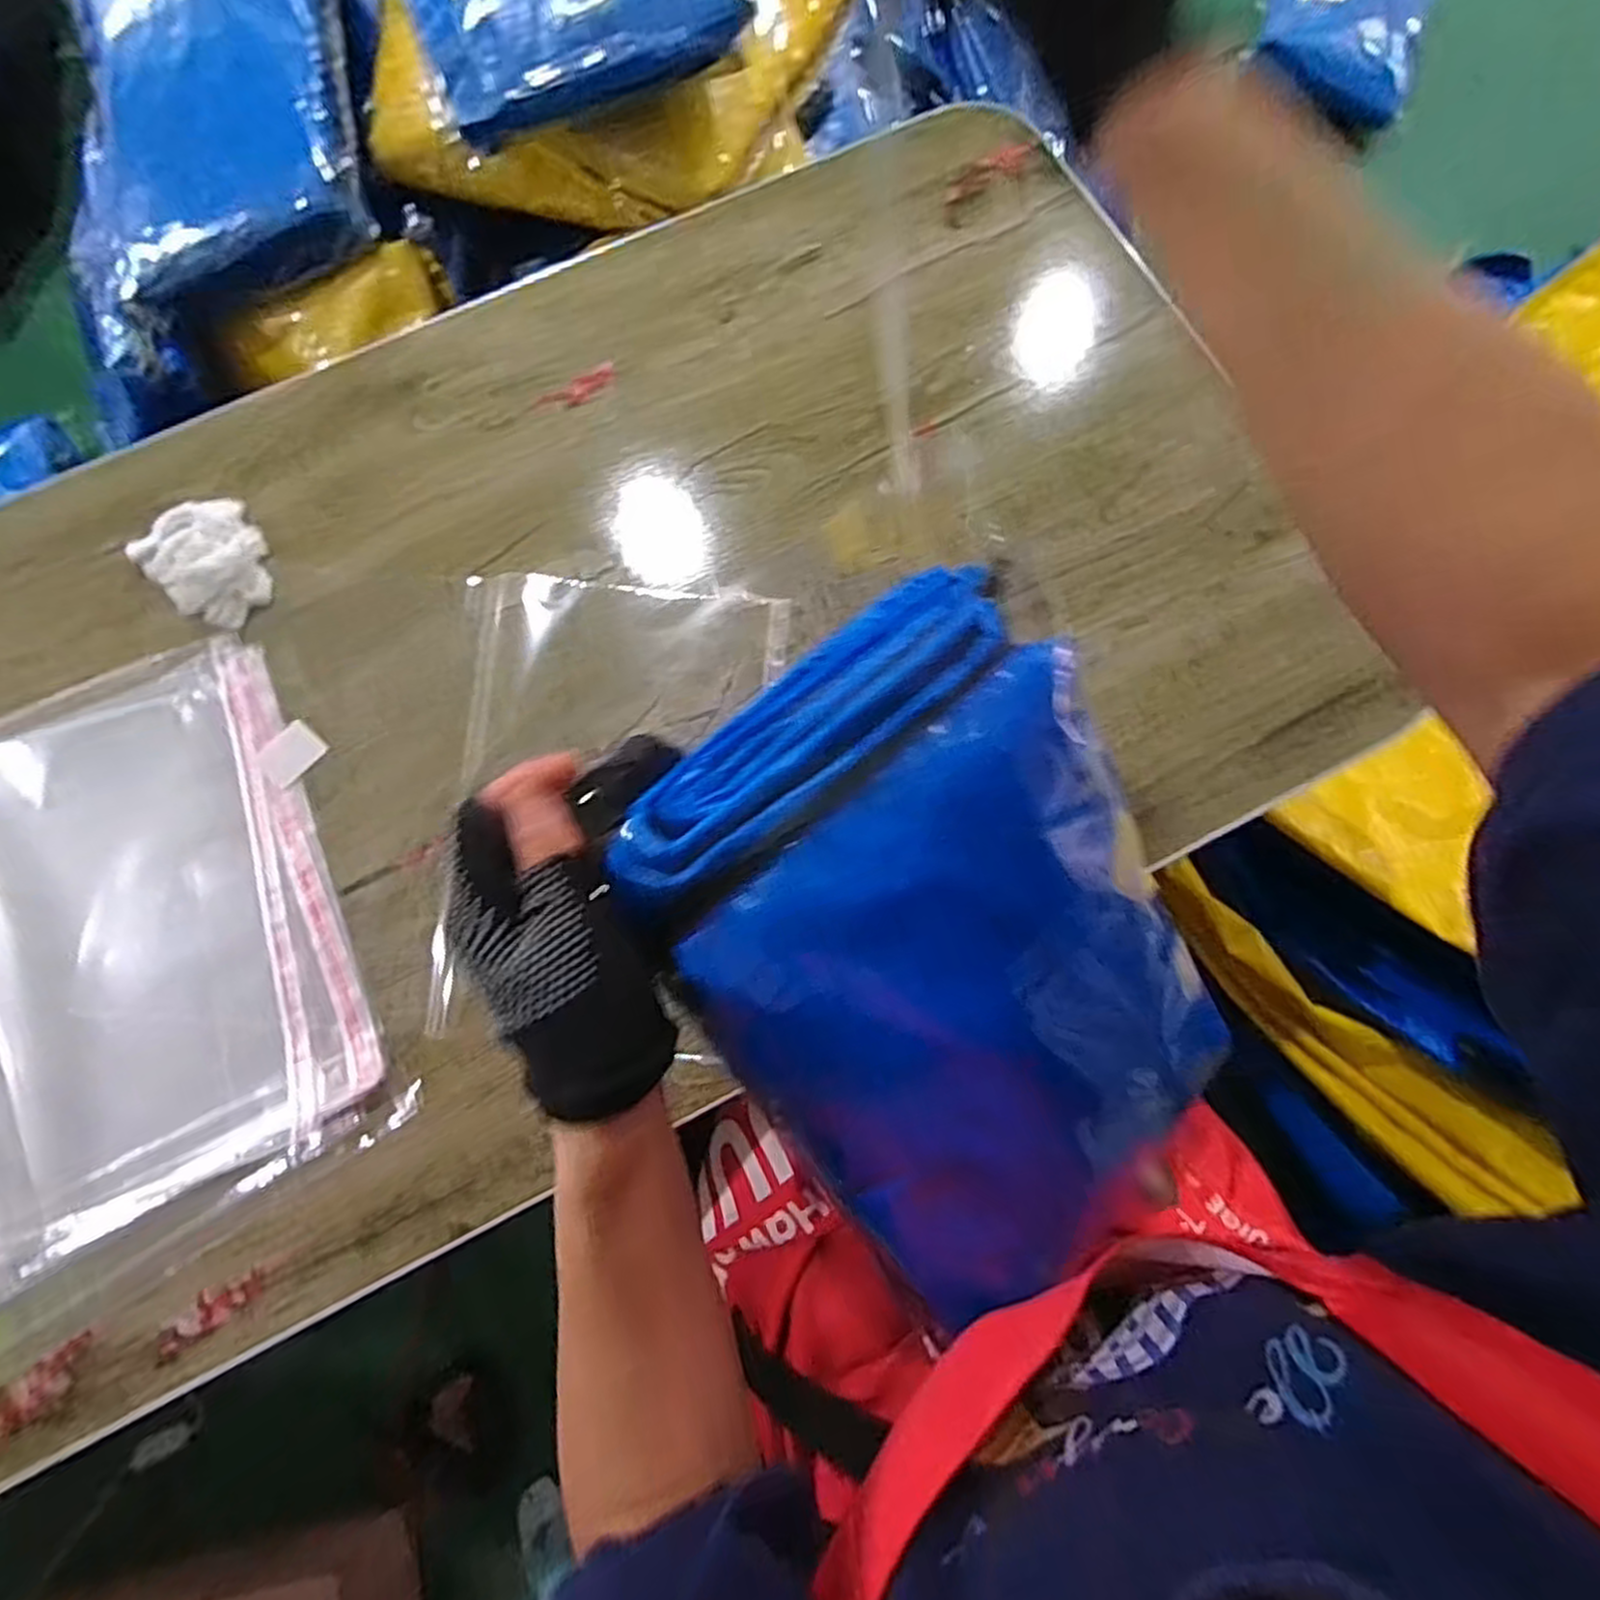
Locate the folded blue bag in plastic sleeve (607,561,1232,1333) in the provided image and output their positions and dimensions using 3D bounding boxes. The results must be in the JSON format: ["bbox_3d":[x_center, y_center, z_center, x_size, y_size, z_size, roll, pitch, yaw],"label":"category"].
[{"bbox_3d":[0.078,0.071,0.348,0.217,0.035,0.297,-38,107,-17],"label":"folded blue bag in plastic sleeve"}]

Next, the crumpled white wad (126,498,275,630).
[{"bbox_3d":[-0.402,-0.163,0.518,0.073,0.017,0.094,-39,78,-8],"label":"crumpled white wad"}]

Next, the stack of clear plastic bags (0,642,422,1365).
[{"bbox_3d":[-0.505,0.129,0.454,0.460,0.014,0.386,-26,77,-5],"label":"stack of clear plastic bags"}]

